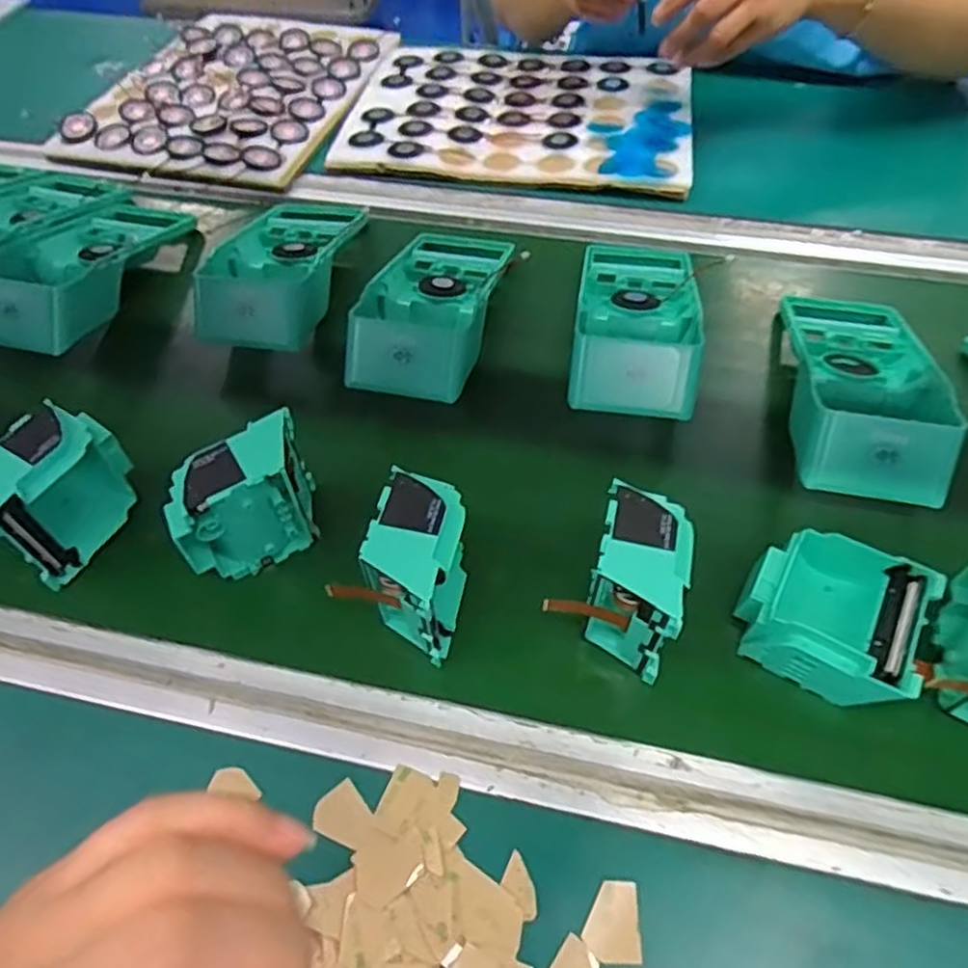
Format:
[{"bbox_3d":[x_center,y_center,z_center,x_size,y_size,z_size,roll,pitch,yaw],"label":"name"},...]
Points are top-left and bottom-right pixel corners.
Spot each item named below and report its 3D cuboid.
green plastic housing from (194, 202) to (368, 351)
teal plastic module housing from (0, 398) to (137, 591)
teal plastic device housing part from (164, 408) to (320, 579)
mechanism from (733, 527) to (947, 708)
[{"bbox_3d":[-0.152,-0.177,0.532,0.092,0.048,0.187,7,55,8],"label":"green plastic housing"},{"bbox_3d":[-0.243,0.005,0.392,0.041,0.077,0.078,14,56,12],"label":"teal plastic module housing"},{"bbox_3d":[-0.130,0.013,0.387,0.077,0.082,0.034,-29,58,-17],"label":"teal plastic device housing part"},{"bbox_3d":[0.178,0.066,0.356,0.083,0.036,0.074,26,59,19],"label":"mechanism"}]

